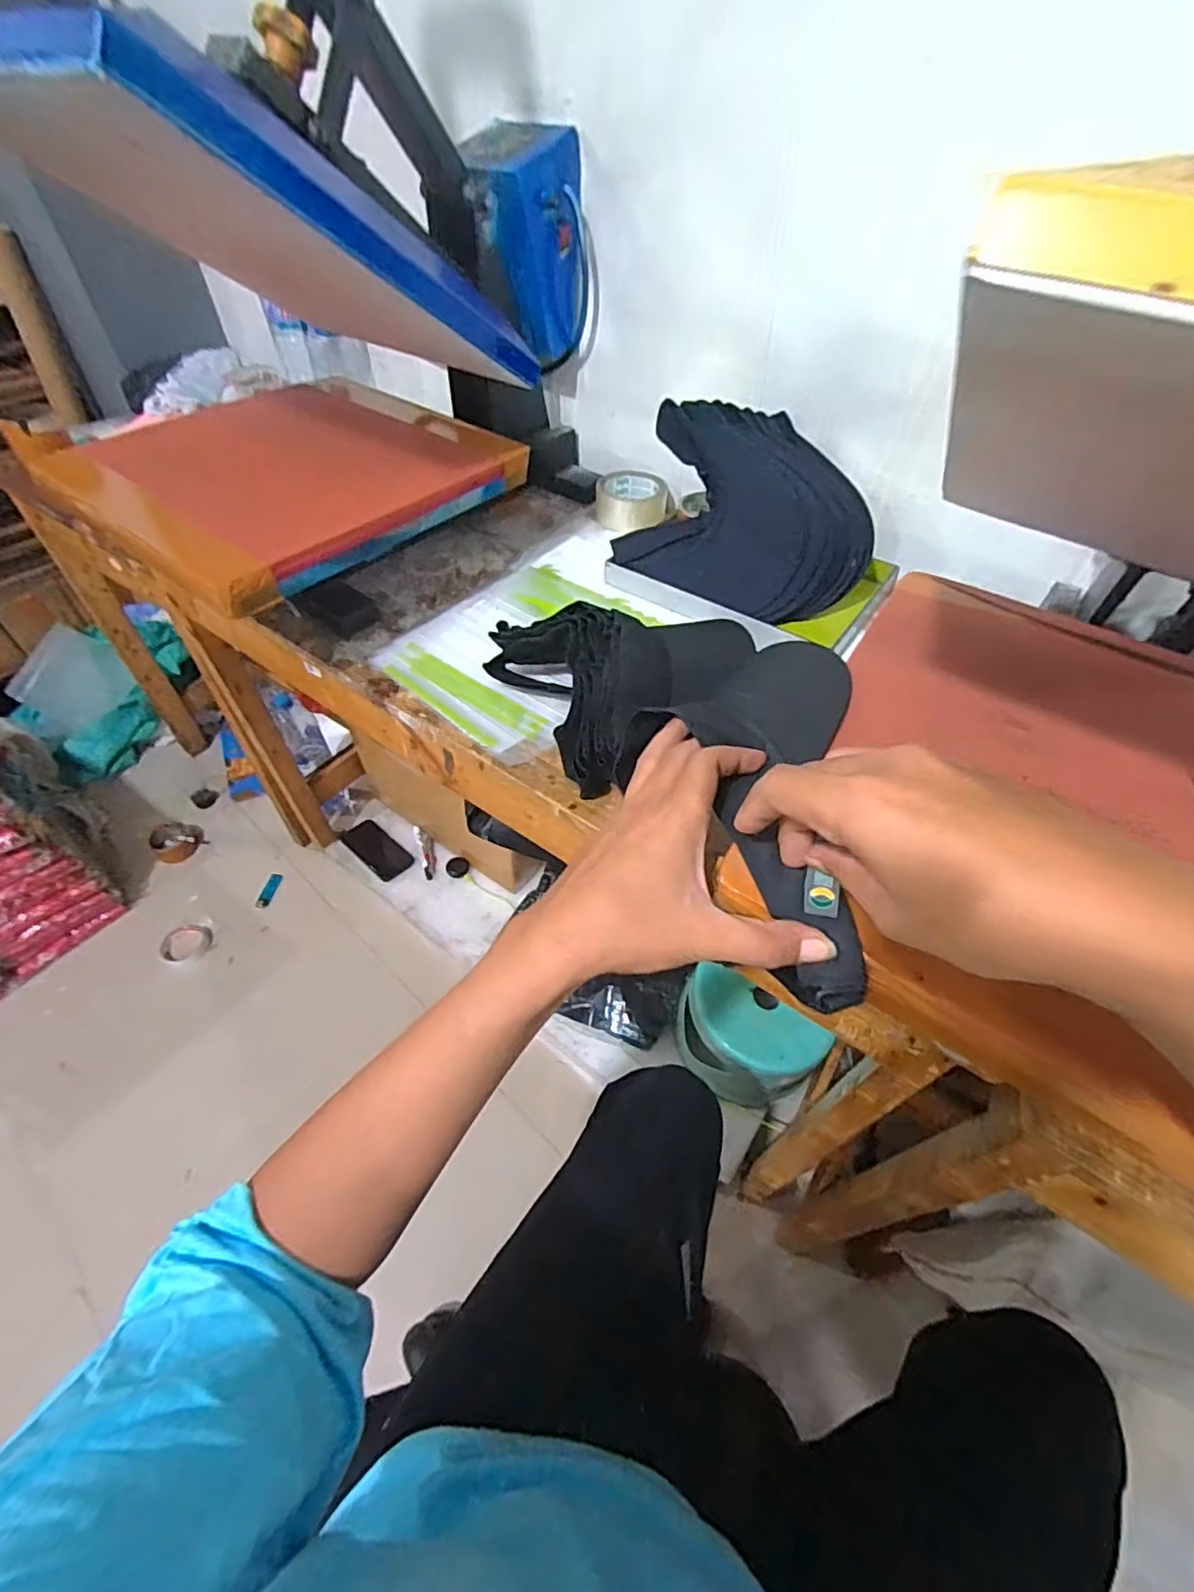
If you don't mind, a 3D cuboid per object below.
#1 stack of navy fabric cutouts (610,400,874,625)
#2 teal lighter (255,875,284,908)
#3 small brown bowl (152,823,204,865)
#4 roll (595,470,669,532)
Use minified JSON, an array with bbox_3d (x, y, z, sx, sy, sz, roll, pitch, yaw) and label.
[{"bbox_3d":[0.179,-0.331,0.707,0.278,0.163,0.141,25,54,18],"label":"stack of navy fabric cutouts"},{"bbox_3d":[-0.722,0.211,1.344,0.029,0.015,0.081,11,51,7],"label":"teal lighter"},{"bbox_3d":[-0.965,0.100,1.399,0.104,0.056,0.097,1,50,-1],"label":"small brown bowl"},{"bbox_3d":[0.050,-0.420,0.872,0.104,0.042,0.093,5,50,2],"label":"roll"}]

